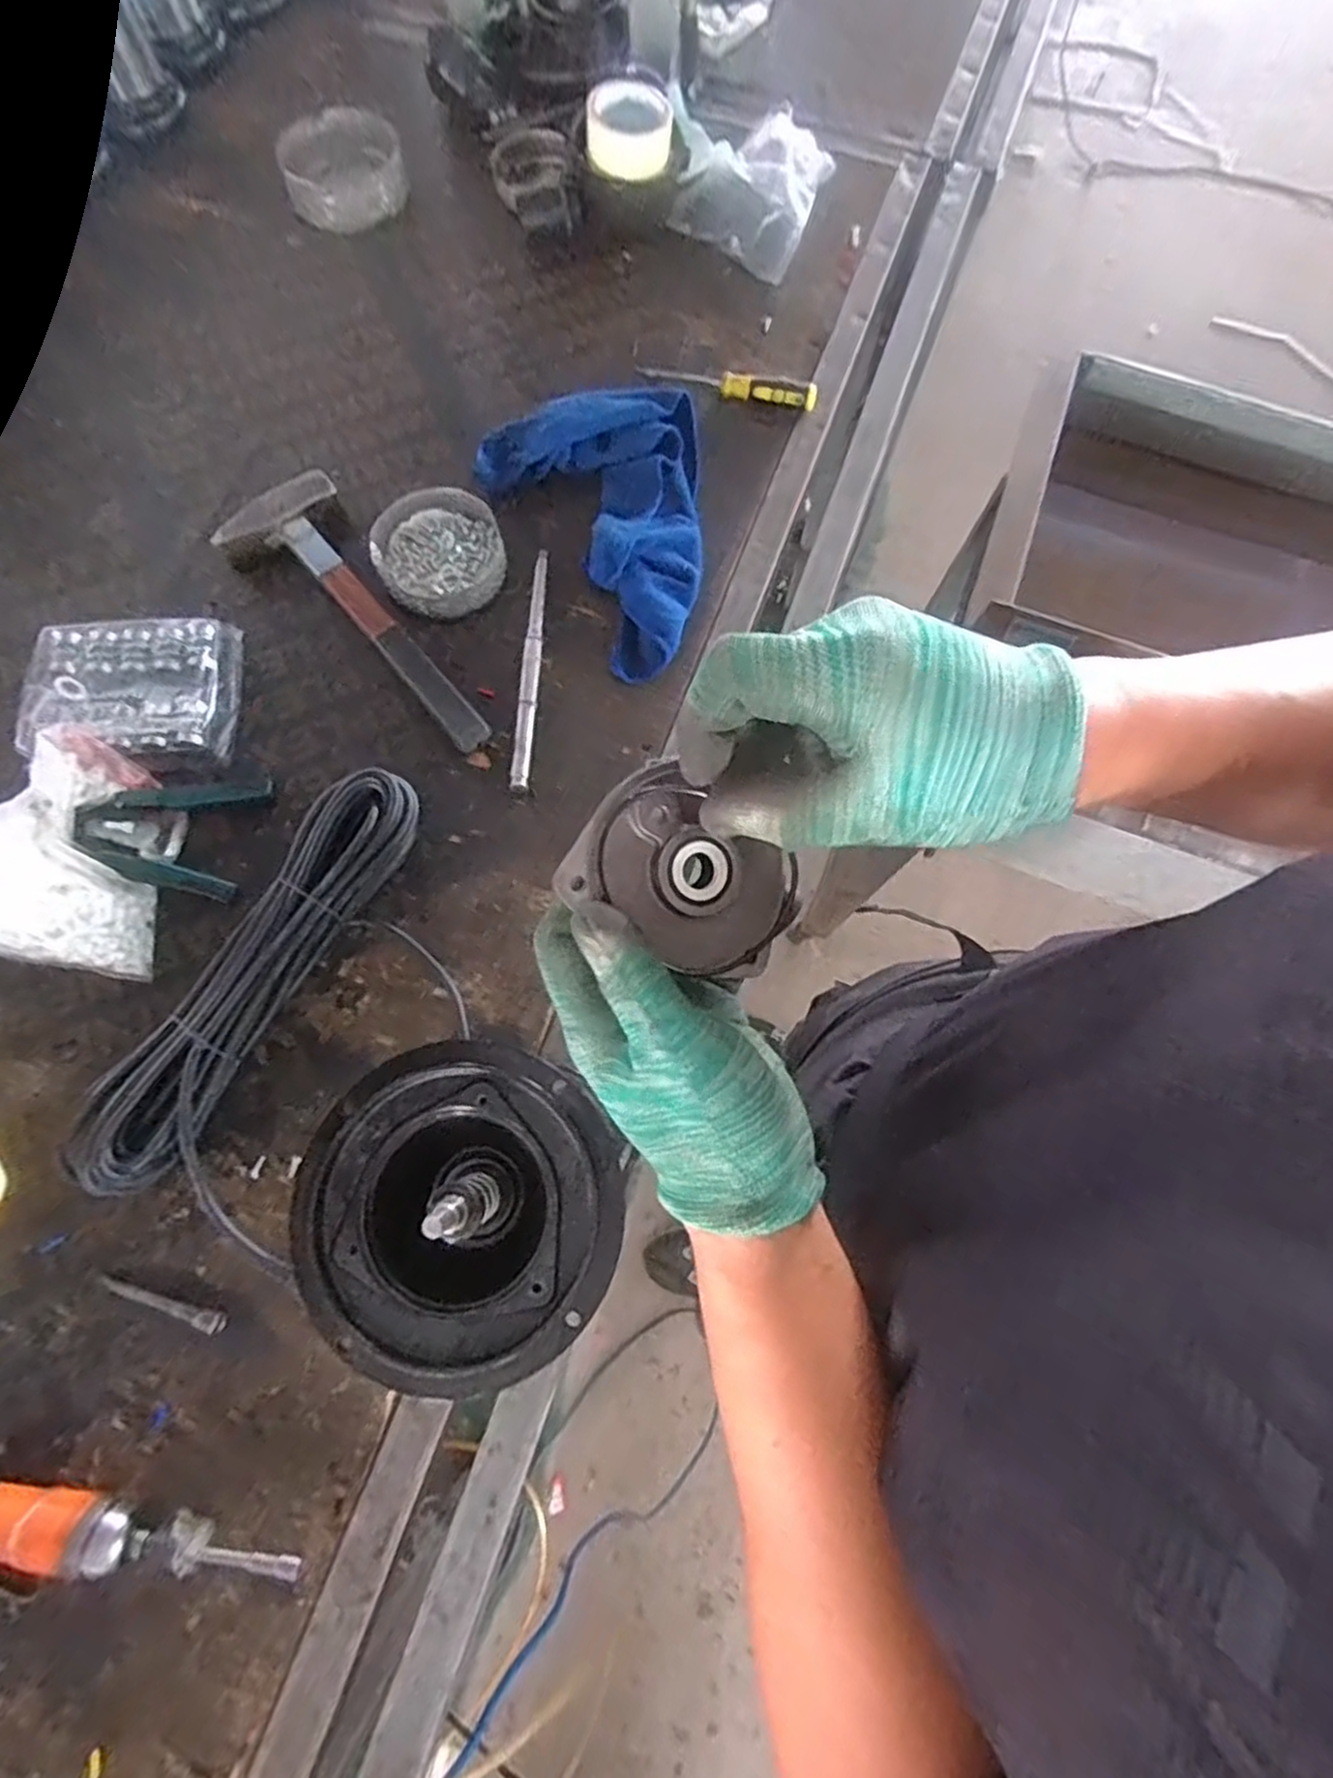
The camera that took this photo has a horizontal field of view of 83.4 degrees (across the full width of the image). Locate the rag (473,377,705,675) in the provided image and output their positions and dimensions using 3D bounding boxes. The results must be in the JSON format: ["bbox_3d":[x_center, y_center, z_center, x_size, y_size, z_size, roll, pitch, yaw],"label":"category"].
[{"bbox_3d":[-0.024,-0.376,0.752,0.229,0.044,0.312,-33,76,-12],"label":"rag"}]

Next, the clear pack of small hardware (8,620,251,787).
[{"bbox_3d":[-0.484,-0.178,0.680,0.169,0.033,0.138,-5,72,-3],"label":"clear pack of small hardware"}]

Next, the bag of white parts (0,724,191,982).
[{"bbox_3d":[-0.491,-0.034,0.620,0.155,0.061,0.188,10,72,2],"label":"bag of white parts"}]

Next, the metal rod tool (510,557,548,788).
[{"bbox_3d":[-0.127,-0.207,0.701,0.018,0.016,0.246,2,72,-1],"label":"metal rod tool"}]

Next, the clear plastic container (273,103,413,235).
[{"bbox_3d":[-0.382,-0.857,0.892,0.145,0.051,0.147,1,72,-2],"label":"clear plastic container"}]

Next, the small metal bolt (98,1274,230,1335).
[{"bbox_3d":[-0.365,0.299,0.540,0.101,0.010,0.013,15,72,3],"label":"small metal bolt"}]

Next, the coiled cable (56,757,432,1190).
[{"bbox_3d":[-0.321,0.063,0.591,0.086,0.061,0.373,29,73,8],"label":"coiled cable"}]

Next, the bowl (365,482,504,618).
[{"bbox_3d":[-0.223,-0.334,0.731,0.124,0.046,0.148,-24,74,-9],"label":"bowl"}]

